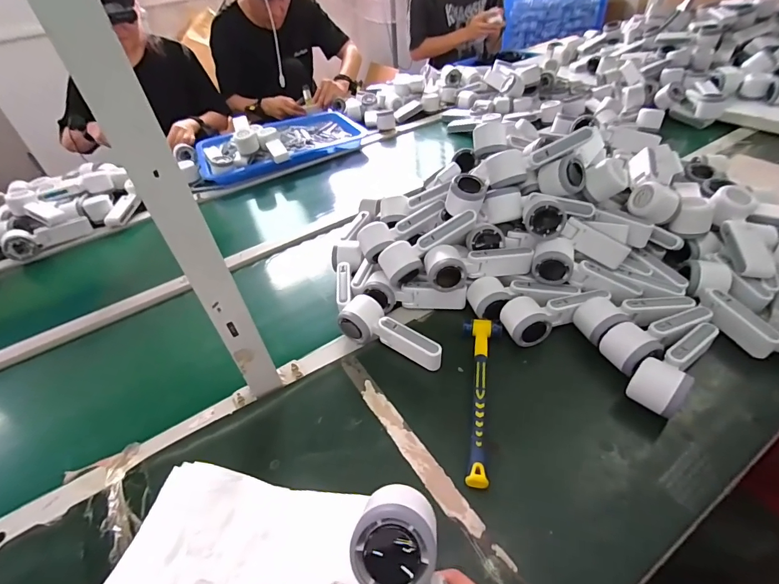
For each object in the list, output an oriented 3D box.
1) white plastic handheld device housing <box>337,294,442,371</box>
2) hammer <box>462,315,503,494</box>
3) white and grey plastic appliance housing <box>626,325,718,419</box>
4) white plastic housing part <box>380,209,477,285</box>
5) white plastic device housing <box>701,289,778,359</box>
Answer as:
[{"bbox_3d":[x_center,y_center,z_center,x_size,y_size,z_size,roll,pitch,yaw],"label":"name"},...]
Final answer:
[{"bbox_3d":[0.005,0.059,0.595,0.164,0.057,0.053,17,48,24],"label":"white plastic handheld device housing"},{"bbox_3d":[0.116,0.133,0.528,0.051,0.025,0.239,5,44,13],"label":"hammer"},{"bbox_3d":[0.371,0.088,0.516,0.165,0.053,0.055,-35,49,-27],"label":"white and grey plastic appliance housing"},{"bbox_3d":[0.063,-0.077,0.637,0.162,0.052,0.045,-33,44,4],"label":"white plastic housing part"},{"bbox_3d":[0.506,0.047,0.546,0.143,0.058,0.063,25,51,30],"label":"white plastic device housing"}]

